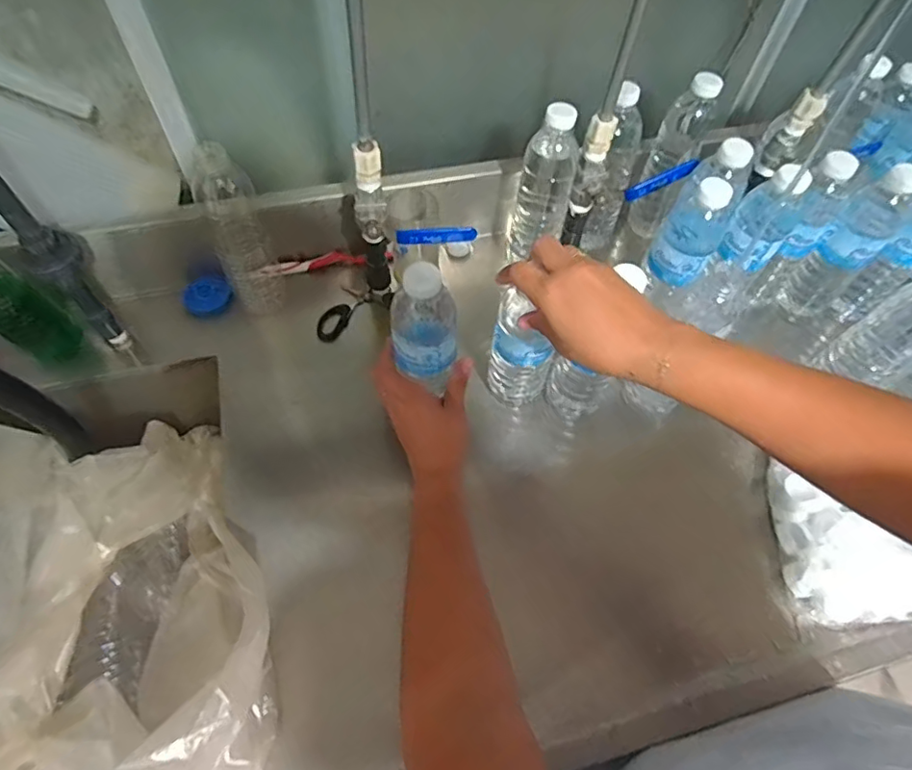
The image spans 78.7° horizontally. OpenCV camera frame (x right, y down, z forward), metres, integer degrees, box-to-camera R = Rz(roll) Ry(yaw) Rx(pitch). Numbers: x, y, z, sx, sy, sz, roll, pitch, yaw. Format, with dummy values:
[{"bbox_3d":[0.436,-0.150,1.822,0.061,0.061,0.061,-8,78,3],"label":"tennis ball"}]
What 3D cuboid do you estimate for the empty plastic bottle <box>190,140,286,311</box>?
[{"bbox_3d":[-0.238,-0.165,0.613,0.059,0.187,0.068,-26,63,-18],"label":"empty plastic bottle"}]

